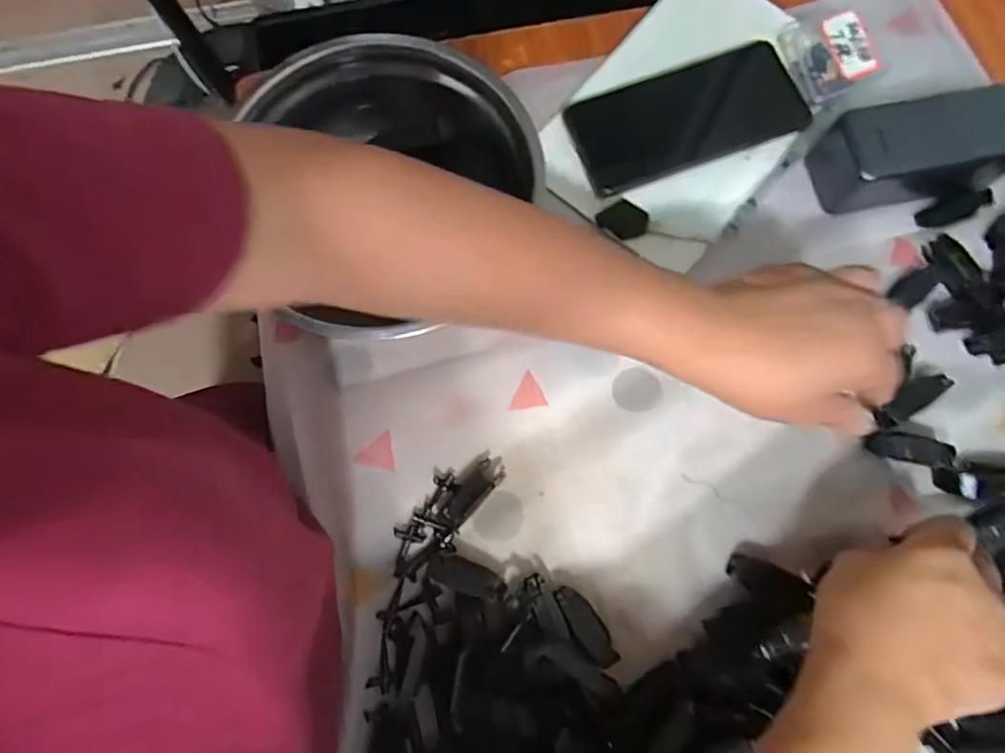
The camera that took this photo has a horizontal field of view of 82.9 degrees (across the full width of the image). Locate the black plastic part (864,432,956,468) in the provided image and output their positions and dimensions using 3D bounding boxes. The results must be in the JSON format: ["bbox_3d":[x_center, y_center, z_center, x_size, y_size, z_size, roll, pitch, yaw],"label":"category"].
[{"bbox_3d":[0.261,0.046,0.365,0.048,0.008,0.018,8,76,17],"label":"black plastic part"}]

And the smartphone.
[{"bbox_3d":[0.137,-0.192,0.420,0.172,0.009,0.077,-18,77,-4],"label":"smartphone"}]

